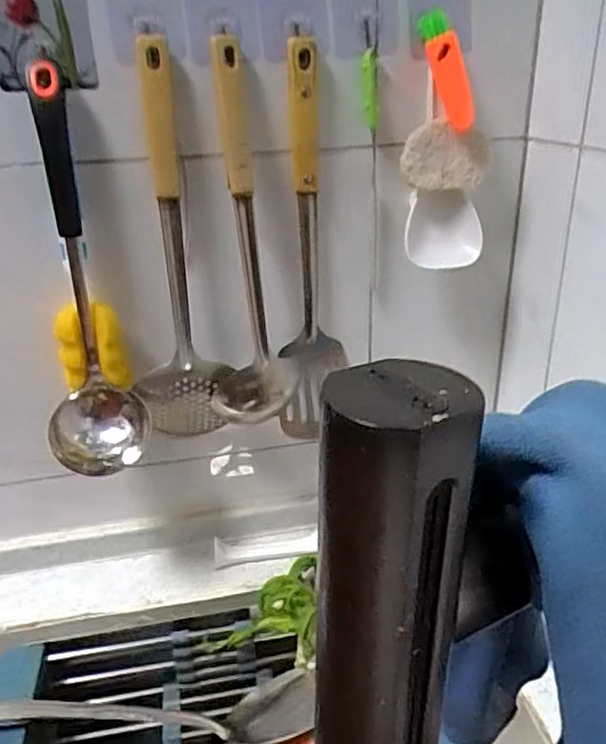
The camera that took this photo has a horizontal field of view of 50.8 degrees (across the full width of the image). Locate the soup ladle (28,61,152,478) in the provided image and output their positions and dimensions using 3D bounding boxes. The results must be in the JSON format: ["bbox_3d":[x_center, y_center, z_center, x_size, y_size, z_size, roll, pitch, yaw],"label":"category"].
[{"bbox_3d":[-0.187,-0.070,0.518,0.079,0.312,0.076,-12,27,-20],"label":"soup ladle"}]

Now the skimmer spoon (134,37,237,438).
[{"bbox_3d":[-0.112,-0.091,0.561,0.090,0.349,0.048,-4,26,-4],"label":"skimmer spoon"}]

